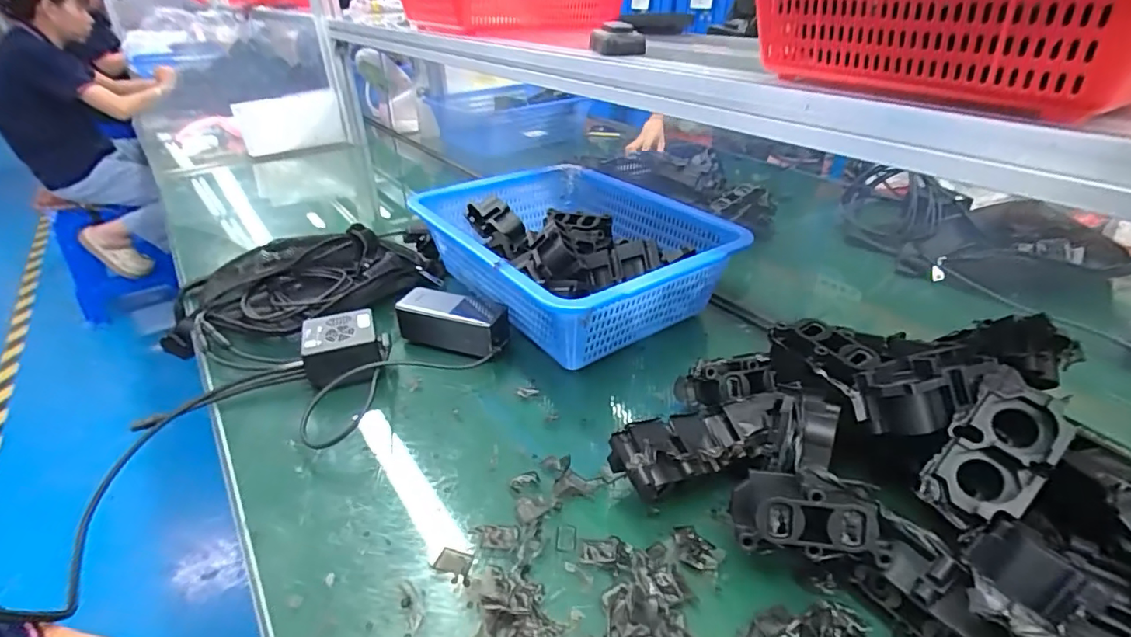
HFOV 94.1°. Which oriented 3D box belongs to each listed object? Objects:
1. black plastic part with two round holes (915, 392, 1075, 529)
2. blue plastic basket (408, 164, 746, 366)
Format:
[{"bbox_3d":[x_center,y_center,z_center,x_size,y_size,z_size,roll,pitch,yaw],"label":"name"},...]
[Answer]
[{"bbox_3d":[0.301,0.099,0.371,0.056,0.036,0.109,30,75,40],"label":"black plastic part with two round holes"},{"bbox_3d":[-0.001,-0.095,0.731,0.308,0.118,0.420,-22,38,-30],"label":"blue plastic basket"}]

